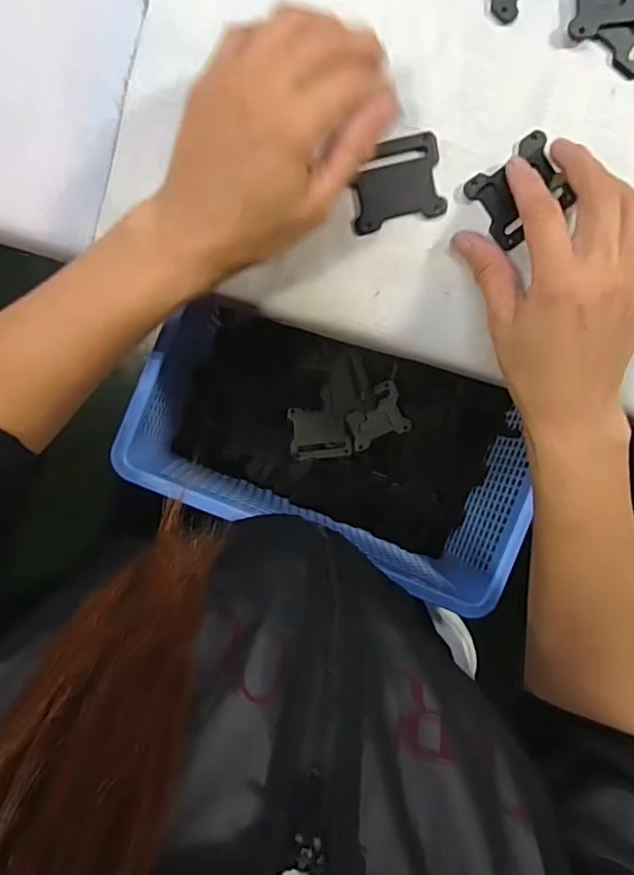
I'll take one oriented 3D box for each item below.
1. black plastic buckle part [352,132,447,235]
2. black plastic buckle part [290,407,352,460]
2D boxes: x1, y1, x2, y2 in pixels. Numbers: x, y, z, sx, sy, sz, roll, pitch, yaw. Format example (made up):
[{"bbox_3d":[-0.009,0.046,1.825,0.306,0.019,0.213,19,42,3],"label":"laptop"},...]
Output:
[{"bbox_3d":[0.043,-0.139,0.316,0.051,0.006,0.043,-13,100,1],"label":"black plastic buckle part"},{"bbox_3d":[0.002,-0.003,0.461,0.047,0.011,0.038,-4,102,-2],"label":"black plastic buckle part"}]

